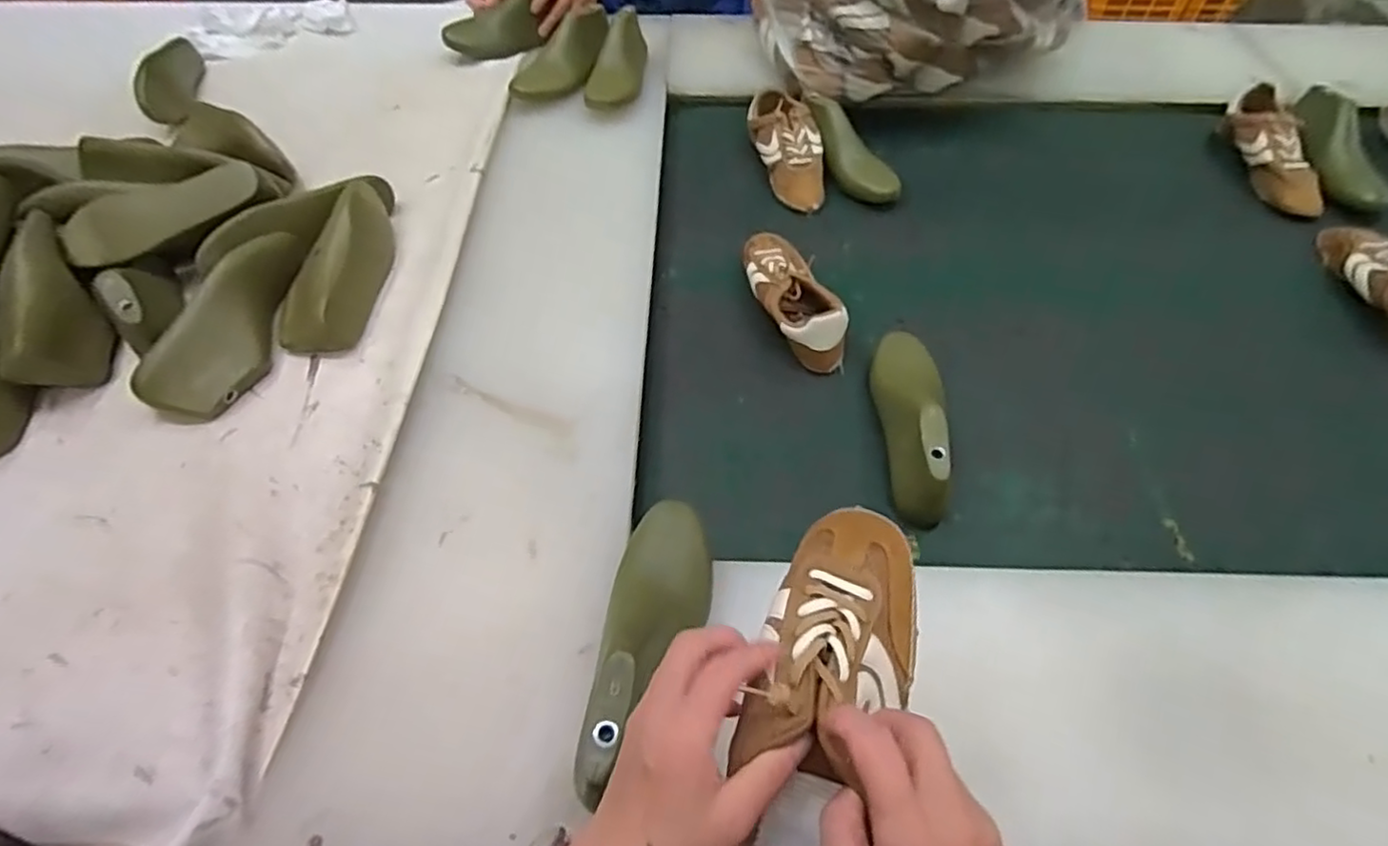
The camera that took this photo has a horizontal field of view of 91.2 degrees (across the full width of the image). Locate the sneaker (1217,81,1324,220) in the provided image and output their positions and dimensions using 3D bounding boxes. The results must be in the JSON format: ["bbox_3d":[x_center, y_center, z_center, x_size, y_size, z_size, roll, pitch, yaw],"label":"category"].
[{"bbox_3d":[0.850,-0.398,1.002,0.079,0.076,0.236,4,52,3],"label":"sneaker"}]

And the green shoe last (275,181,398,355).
[{"bbox_3d":[-0.402,-0.184,0.773,0.081,0.069,0.231,4,52,3],"label":"green shoe last"}]

